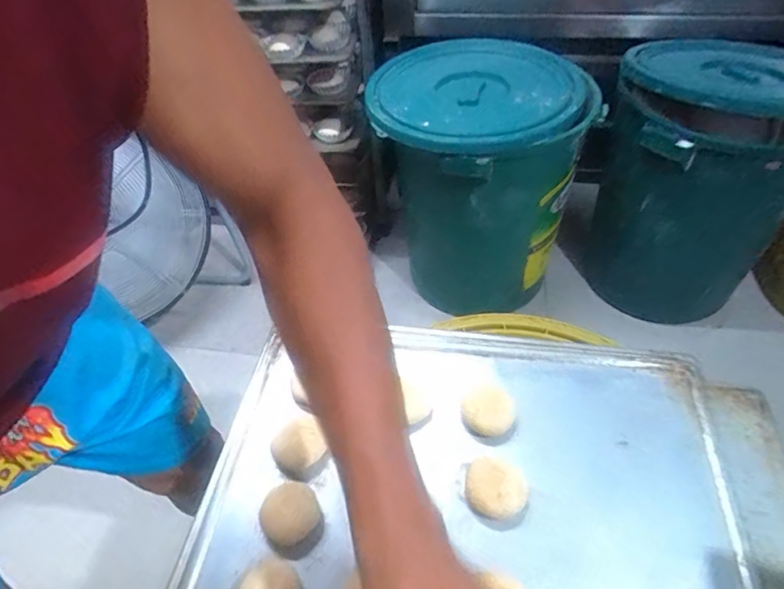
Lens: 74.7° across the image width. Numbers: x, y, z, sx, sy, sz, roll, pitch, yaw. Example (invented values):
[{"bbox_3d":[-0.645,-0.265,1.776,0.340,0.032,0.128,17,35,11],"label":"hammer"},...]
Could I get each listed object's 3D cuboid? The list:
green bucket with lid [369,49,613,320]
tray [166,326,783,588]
[{"bbox_3d":[0.196,-0.282,1.254,0.460,0.482,0.400,-12,49,-5],"label":"green bucket with lid"},{"bbox_3d":[0.088,0.190,0.457,0.519,0.039,0.379,7,50,11],"label":"tray"}]

